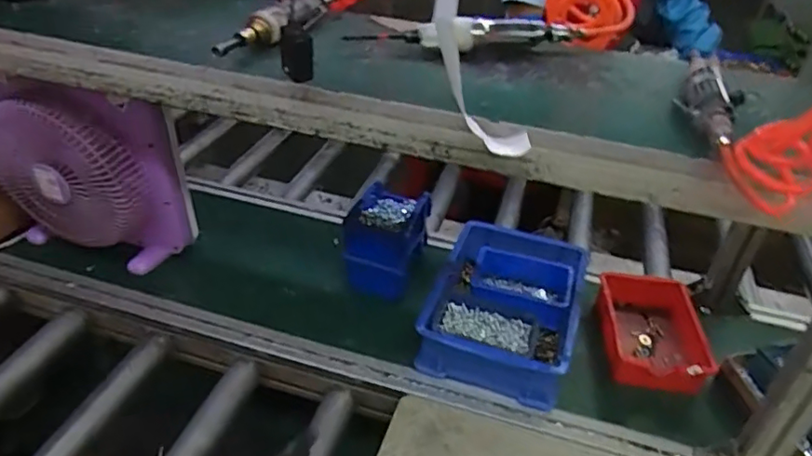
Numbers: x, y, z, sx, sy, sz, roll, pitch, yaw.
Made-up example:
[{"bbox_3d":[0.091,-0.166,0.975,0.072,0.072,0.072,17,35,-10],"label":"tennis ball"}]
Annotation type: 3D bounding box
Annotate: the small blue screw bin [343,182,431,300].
[{"bbox_3d":[-0.035,0.018,0.997,0.114,0.110,0.175,14,37,11],"label":"small blue screw bin"}]

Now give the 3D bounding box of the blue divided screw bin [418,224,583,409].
[{"bbox_3d":[0.155,0.111,0.923,0.212,0.072,0.309,16,37,14],"label":"blue divided screw bin"}]

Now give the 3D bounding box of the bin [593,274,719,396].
[{"bbox_3d":[0.376,0.162,0.922,0.151,0.063,0.214,9,36,5],"label":"bin"}]

